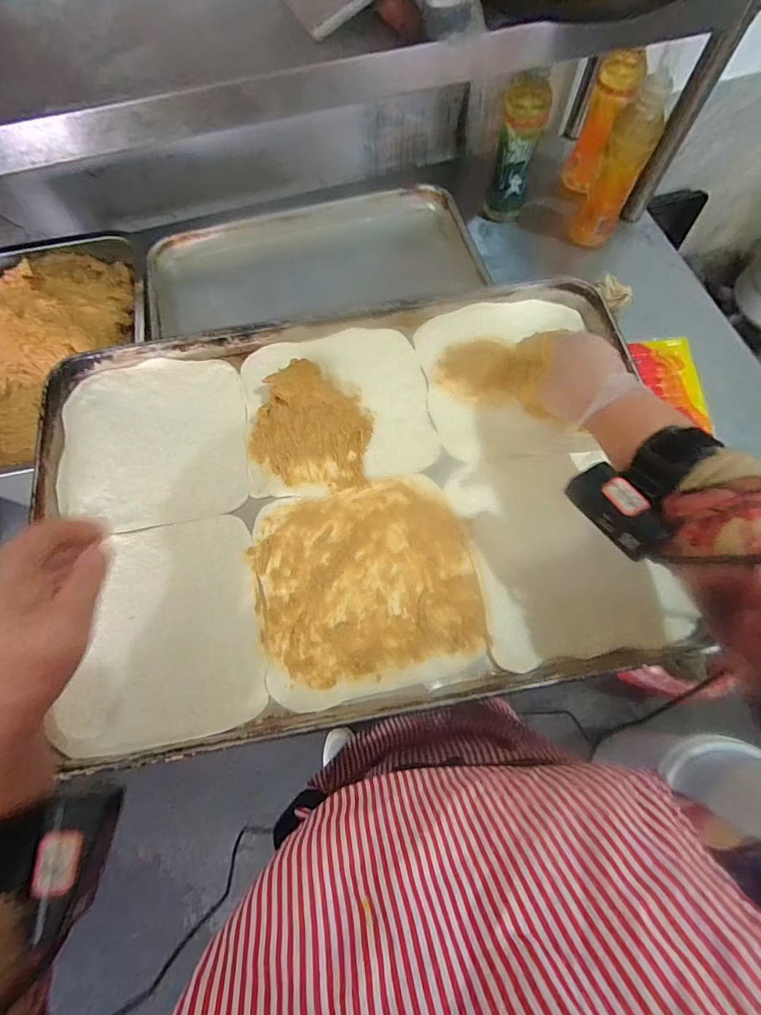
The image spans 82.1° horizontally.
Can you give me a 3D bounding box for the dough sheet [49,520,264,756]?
[{"bbox_3d":[-0.192,0.105,0.388,0.165,0.009,0.185,-10,70,-3],"label":"dough sheet"}]

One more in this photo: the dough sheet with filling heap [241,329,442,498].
[{"bbox_3d":[-0.046,-0.109,0.451,0.189,0.025,0.185,-9,70,-2],"label":"dough sheet with filling heap"}]

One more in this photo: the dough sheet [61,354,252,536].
[{"bbox_3d":[-0.234,-0.070,0.454,0.184,0.009,0.189,-10,70,-3],"label":"dough sheet"}]

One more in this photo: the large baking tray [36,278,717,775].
[{"bbox_3d":[-0.034,-0.019,0.422,0.554,0.028,0.398,-10,70,-3],"label":"large baking tray"}]

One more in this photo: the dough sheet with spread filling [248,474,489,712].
[{"bbox_3d":[-0.013,0.069,0.396,0.196,0.006,0.186,-12,70,-4],"label":"dough sheet with spread filling"}]

